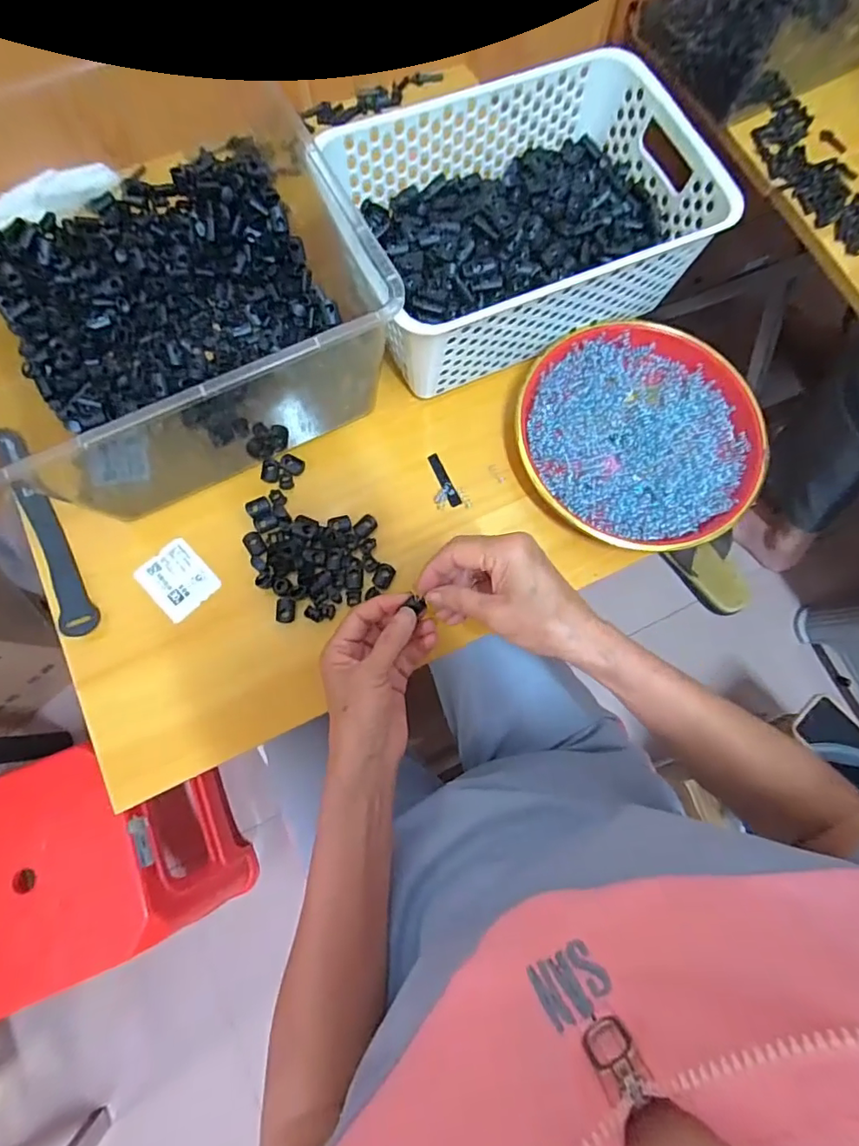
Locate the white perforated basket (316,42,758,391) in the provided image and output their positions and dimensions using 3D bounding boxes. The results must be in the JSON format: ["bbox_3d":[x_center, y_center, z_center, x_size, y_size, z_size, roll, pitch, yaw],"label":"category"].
[{"bbox_3d":[0.080,-0.306,0.465,0.284,0.106,0.197,-24,78,-7],"label":"white perforated basket"}]

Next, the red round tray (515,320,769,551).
[{"bbox_3d":[0.187,-0.126,0.469,0.212,0.026,0.207,0,77,-2],"label":"red round tray"}]

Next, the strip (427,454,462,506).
[{"bbox_3d":[0.013,-0.084,0.467,0.009,0.004,0.053,-25,79,-7],"label":"strip"}]

